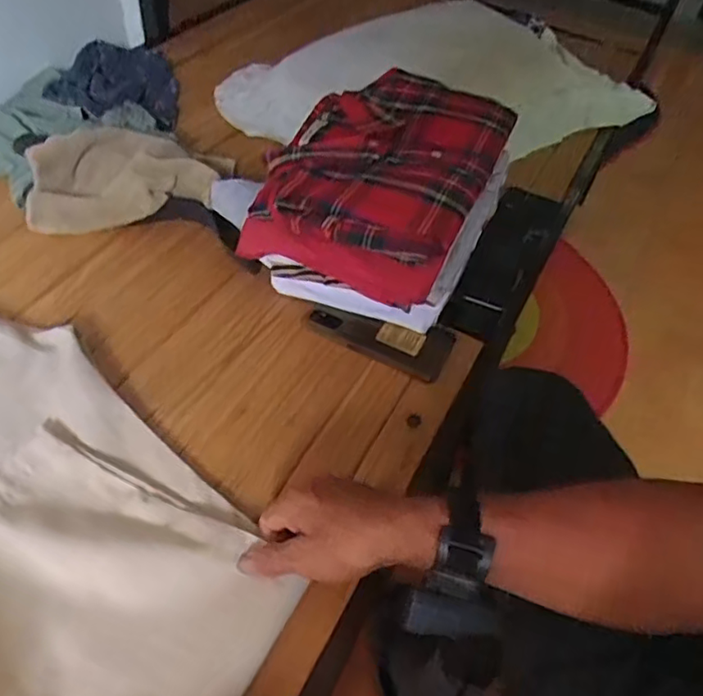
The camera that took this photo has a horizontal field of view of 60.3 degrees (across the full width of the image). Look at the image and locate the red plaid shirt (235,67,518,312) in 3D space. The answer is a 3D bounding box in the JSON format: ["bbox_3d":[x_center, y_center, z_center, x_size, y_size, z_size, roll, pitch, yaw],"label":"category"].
[{"bbox_3d":[0.036,-0.204,0.703,0.232,0.091,0.319,22,50,11],"label":"red plaid shirt"}]

